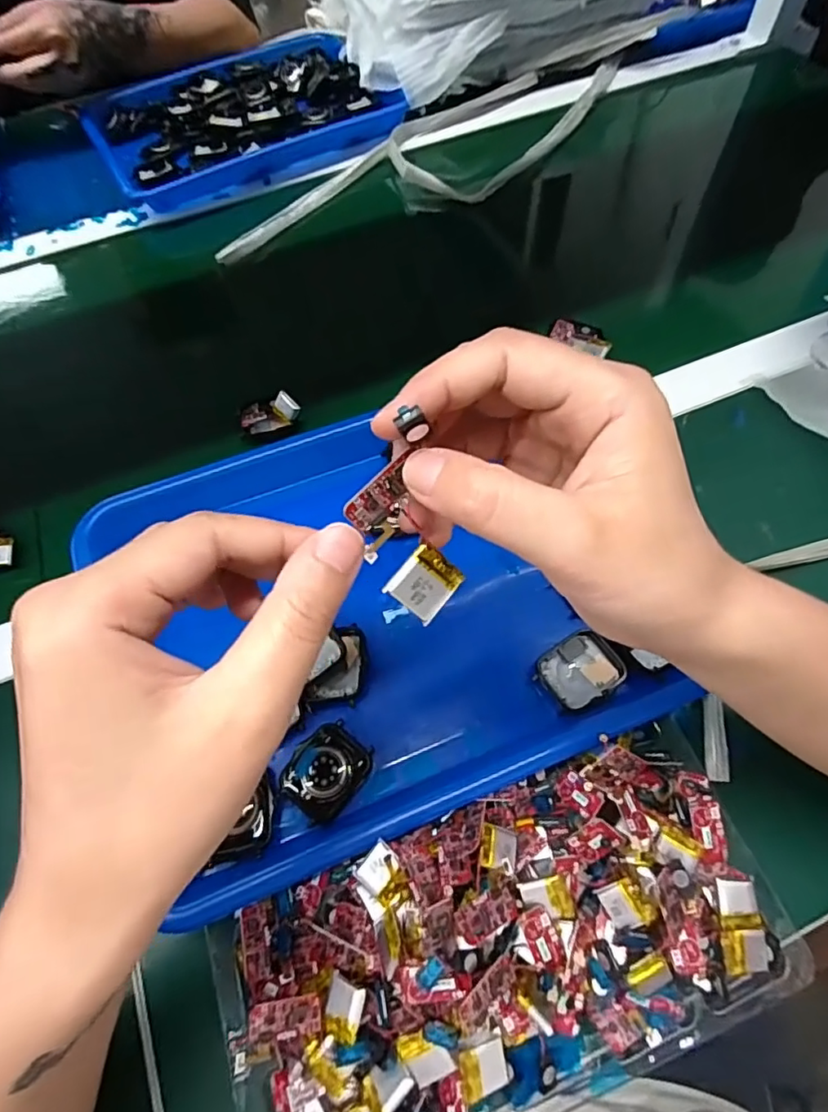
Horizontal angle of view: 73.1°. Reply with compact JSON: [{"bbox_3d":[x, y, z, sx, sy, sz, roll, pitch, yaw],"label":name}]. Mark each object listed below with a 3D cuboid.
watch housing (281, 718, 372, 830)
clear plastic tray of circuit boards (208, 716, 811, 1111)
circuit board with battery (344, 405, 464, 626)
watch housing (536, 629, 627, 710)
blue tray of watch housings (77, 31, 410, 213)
[{"bbox_3d":[-0.046,0.110,0.288,0.036,0.005,0.045,33,68,19],"label":"watch housing"},{"bbox_3d":[0.040,0.177,0.248,0.255,0.041,0.123,-21,62,-8],"label":"clear plastic tray of circuit boards"},{"bbox_3d":[-0.004,-0.009,0.167,0.026,0.065,0.014,-21,28,-8],"label":"circuit board with battery"},{"bbox_3d":[0.093,0.062,0.311,0.044,0.005,0.036,-30,64,-13],"label":"watch housing"},{"bbox_3d":[-0.195,-0.502,0.635,0.315,0.034,0.232,-29,64,-12],"label":"blue tray of watch housings"}]

